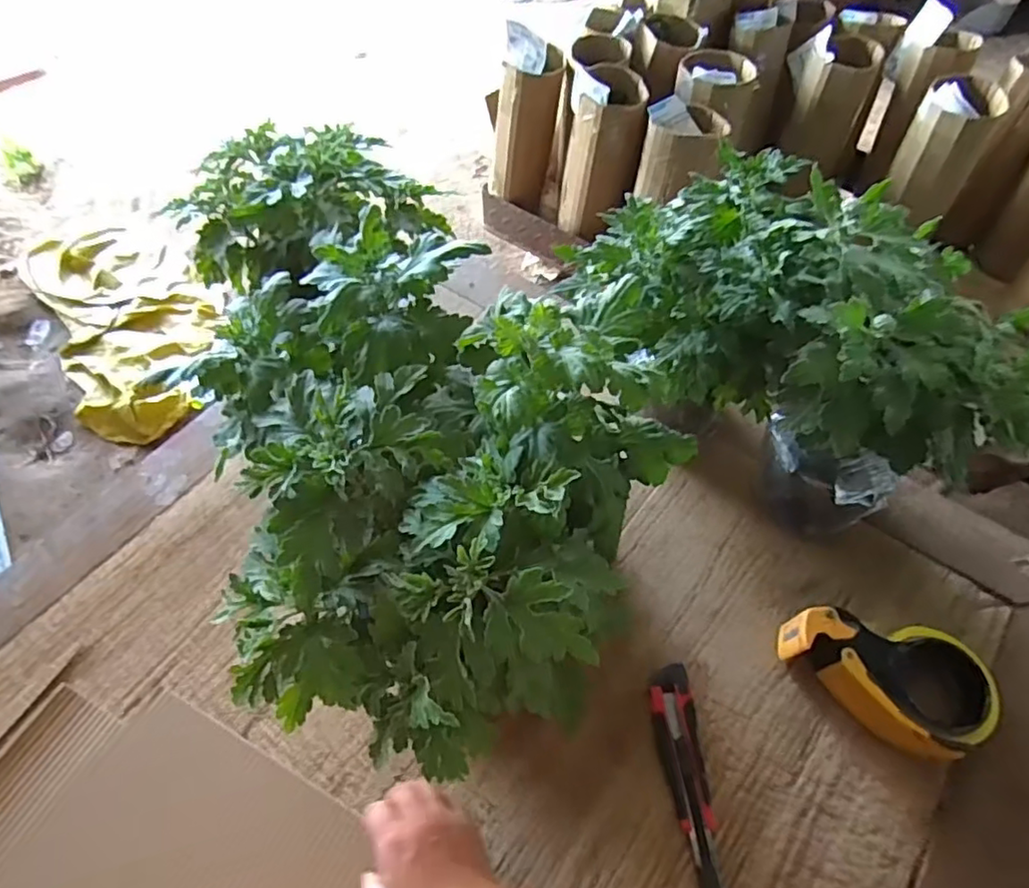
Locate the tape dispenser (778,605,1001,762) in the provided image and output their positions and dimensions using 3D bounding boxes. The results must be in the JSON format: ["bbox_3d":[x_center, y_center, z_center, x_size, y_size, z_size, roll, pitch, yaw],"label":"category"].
[{"bbox_3d":[0.351,0.228,0.583,0.180,0.066,0.110,10,58,8],"label":"tape dispenser"}]

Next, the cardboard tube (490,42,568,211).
[{"bbox_3d":[0.022,-0.605,1.191,0.114,0.260,0.109,24,59,14],"label":"cardboard tube"}]

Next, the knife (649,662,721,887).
[{"bbox_3d":[0.157,0.305,0.567,0.040,0.017,0.187,-2,57,-3],"label":"knife"}]

